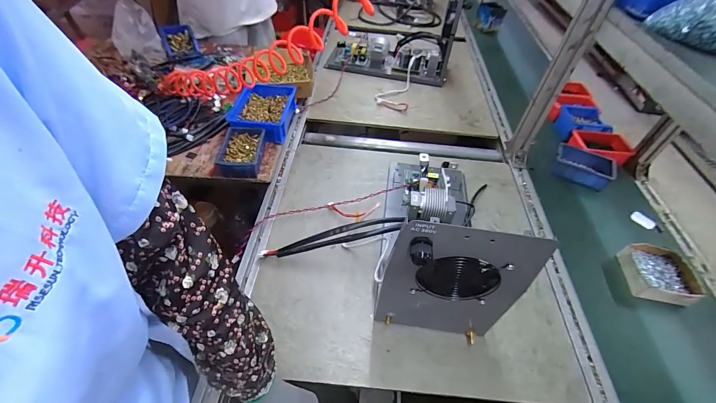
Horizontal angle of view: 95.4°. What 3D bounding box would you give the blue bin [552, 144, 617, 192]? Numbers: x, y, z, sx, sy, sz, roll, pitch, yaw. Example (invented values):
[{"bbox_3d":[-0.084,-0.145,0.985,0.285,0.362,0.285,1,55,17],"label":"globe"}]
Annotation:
[{"bbox_3d":[0.623,-0.094,0.912,0.150,0.058,0.103,31,52,21],"label":"blue bin"}]

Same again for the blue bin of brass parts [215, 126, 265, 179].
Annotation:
[{"bbox_3d":[-0.291,-0.120,0.816,0.105,0.053,0.147,-2,47,-4],"label":"blue bin of brass parts"}]

